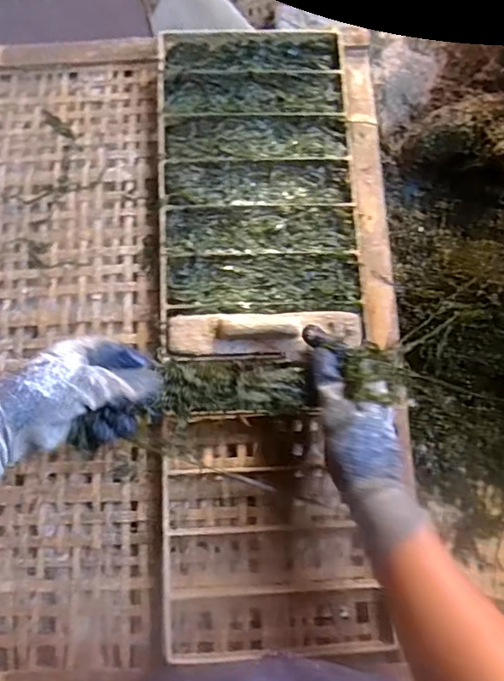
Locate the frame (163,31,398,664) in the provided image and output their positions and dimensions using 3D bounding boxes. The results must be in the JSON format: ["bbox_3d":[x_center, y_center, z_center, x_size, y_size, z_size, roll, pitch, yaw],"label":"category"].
[{"bbox_3d":[0.014,-0.041,0.587,0.220,0.030,0.716,-2,78,-2],"label":"frame"}]

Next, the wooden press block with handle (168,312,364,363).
[{"bbox_3d":[0.015,-0.007,0.559,0.208,0.028,0.055,-3,67,-2],"label":"wooden press block with handle"}]

